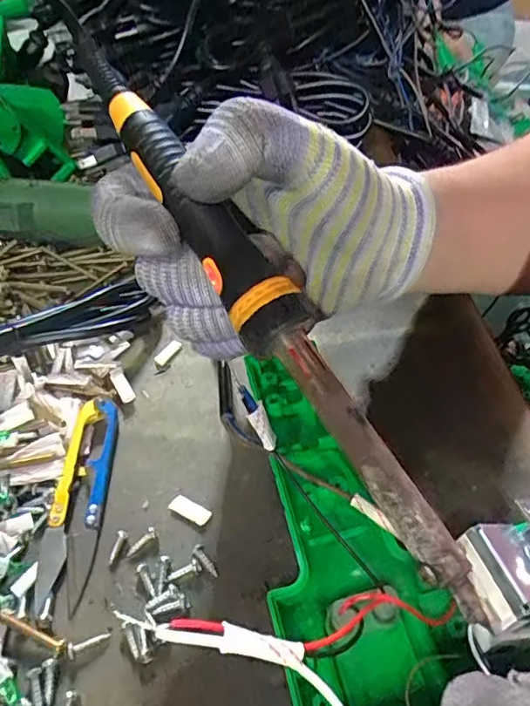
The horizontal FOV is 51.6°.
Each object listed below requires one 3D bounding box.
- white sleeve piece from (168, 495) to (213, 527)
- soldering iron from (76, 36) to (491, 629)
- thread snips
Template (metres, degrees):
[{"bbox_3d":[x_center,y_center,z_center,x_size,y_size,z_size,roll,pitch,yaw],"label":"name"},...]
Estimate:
[{"bbox_3d":[-0.032,0.066,0.234,0.019,0.004,0.008,19,50,25],"label":"white sleeve piece"},{"bbox_3d":[-0.004,-0.022,0.189,0.029,0.029,0.227,-26,69,-21],"label":"soldering iron"},{"bbox_3d":[-0.082,0.061,0.242,0.023,0.006,0.096,-6,44,2],"label":"thread snips"}]

